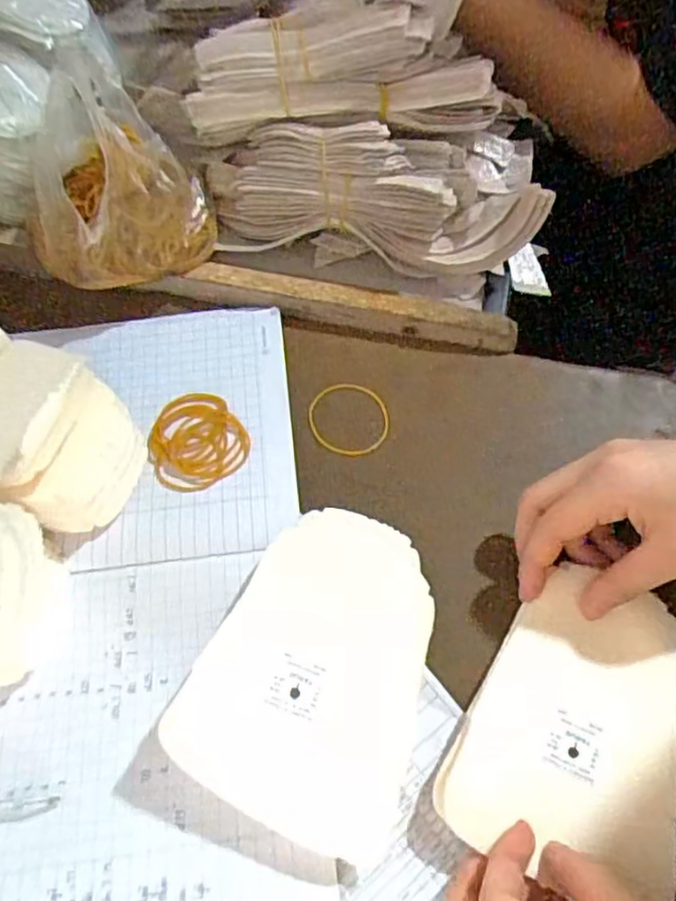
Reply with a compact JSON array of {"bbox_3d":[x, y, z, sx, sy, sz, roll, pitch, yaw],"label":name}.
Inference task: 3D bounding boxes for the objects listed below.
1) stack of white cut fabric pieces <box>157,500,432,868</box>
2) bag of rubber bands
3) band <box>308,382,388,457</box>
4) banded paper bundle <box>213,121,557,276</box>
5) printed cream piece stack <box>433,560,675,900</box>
[{"bbox_3d":[-0.002,0.098,0.311,0.103,0.037,0.151,23,64,13],"label":"stack of white cut fabric pieces"},{"bbox_3d":[-0.151,-0.173,0.416,0.114,0.128,0.101,-29,64,-14],"label":"bag of rubber bands"},{"bbox_3d":[0.007,-0.021,0.399,0.049,0.004,0.050,-1,61,1],"label":"band"},{"bbox_3d":[0.026,-0.175,0.447,0.233,0.079,0.102,-3,61,0],"label":"banded paper bundle"},{"bbox_3d":[0.115,0.124,0.303,0.096,0.011,0.133,22,63,13],"label":"printed cream piece stack"}]

